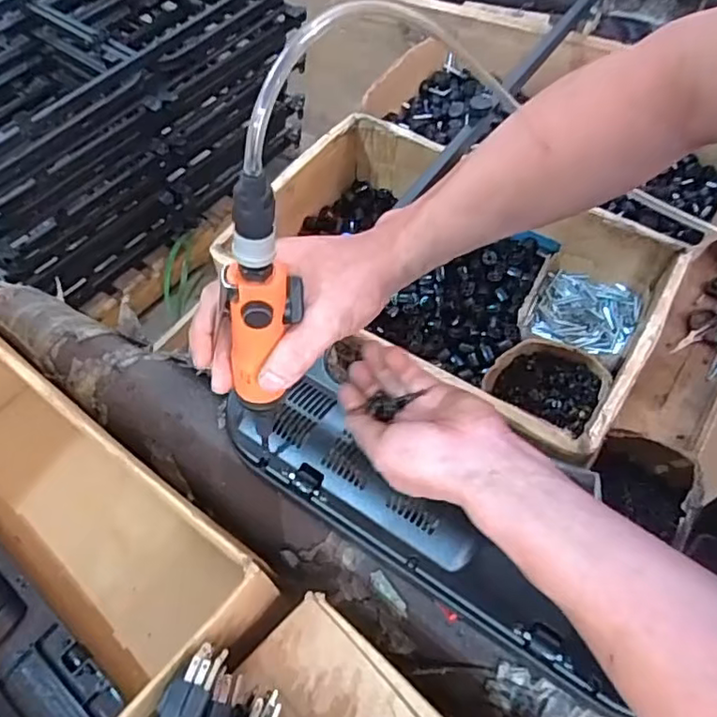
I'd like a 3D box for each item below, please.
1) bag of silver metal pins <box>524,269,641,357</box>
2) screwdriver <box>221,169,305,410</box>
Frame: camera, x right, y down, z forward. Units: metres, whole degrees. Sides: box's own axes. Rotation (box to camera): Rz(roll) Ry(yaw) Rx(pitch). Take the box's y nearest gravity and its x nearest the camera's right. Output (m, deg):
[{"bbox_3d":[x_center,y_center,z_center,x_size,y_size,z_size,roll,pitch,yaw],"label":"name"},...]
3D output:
[{"bbox_3d":[0.316,-0.063,0.851,0.137,0.045,0.115,28,63,18],"label":"bag of silver metal pins"},{"bbox_3d":[-0.061,-0.036,0.392,0.030,0.193,0.041,31,51,19],"label":"screwdriver"}]

